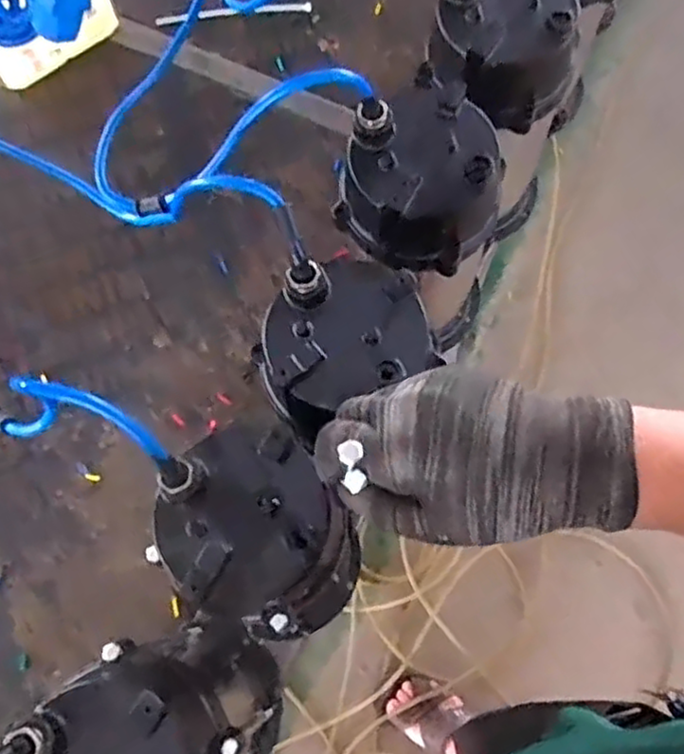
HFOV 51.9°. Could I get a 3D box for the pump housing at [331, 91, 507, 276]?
[{"bbox_3d":[0.061,-0.151,0.529,0.121,0.074,0.121,18,73,6],"label":"pump housing"}]

